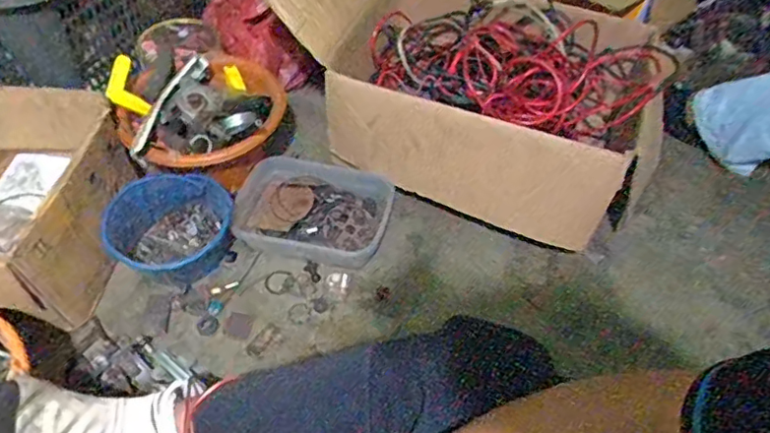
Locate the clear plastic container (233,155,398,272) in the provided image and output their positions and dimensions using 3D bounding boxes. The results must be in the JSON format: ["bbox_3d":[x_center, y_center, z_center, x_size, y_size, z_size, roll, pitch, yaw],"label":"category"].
[{"bbox_3d":[-0.116,-0.007,0.938,0.230,0.060,0.178,14,53,8],"label":"clear plastic container"}]

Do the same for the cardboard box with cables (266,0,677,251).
[{"bbox_3d":[0.151,-0.249,0.956,0.617,0.283,0.407,22,55,14],"label":"cardboard box with cables"}]

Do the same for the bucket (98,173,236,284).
[{"bbox_3d":[-0.331,0.022,0.884,0.179,0.086,0.156,-5,53,-7],"label":"bucket"}]

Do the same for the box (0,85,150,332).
[{"bbox_3d":[-0.522,-0.008,0.817,0.237,0.181,0.314,10,53,5],"label":"box"}]

